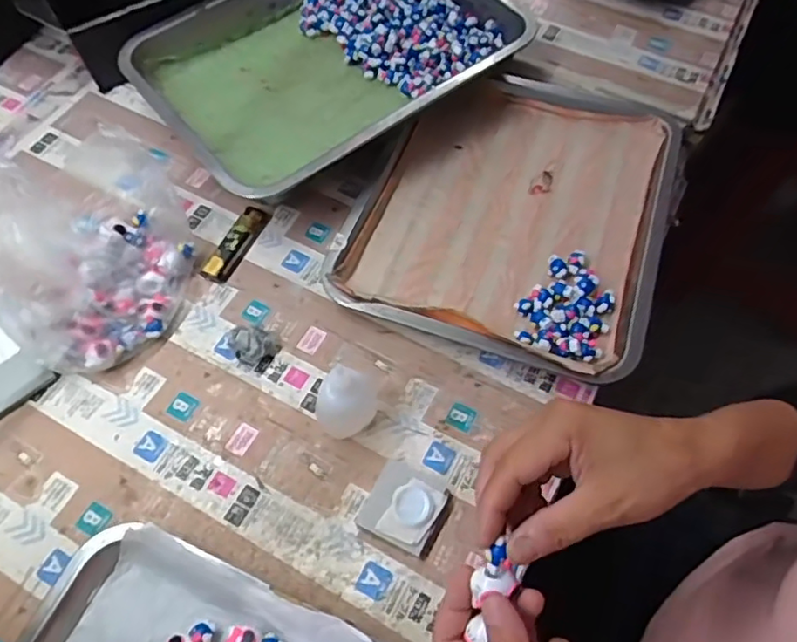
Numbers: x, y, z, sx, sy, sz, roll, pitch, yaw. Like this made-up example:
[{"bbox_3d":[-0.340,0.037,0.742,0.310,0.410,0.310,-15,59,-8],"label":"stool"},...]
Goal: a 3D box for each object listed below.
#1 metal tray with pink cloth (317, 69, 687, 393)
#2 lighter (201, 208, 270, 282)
[{"bbox_3d":[0.105,-0.101,0.542,0.259,0.041,0.296,19,62,10],"label":"metal tray with pink cloth"},{"bbox_3d":[-0.145,-0.070,0.535,0.022,0.013,0.082,23,63,11],"label":"lighter"}]

